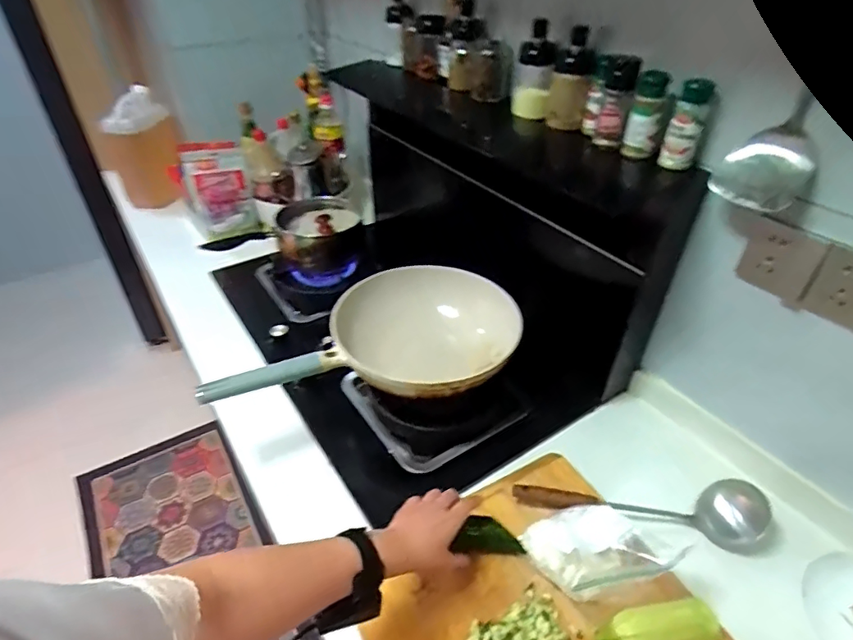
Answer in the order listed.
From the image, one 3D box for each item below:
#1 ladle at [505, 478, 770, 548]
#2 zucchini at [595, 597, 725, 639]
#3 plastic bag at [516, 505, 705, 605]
[{"bbox_3d":[0.284,0.260,0.678,0.324,0.072,0.085,-2,38,-3],"label":"ladle"},{"bbox_3d":[0.252,0.345,0.560,0.130,0.040,0.046,-7,39,-9],"label":"zucchini"},{"bbox_3d":[0.215,0.273,0.616,0.164,0.078,0.121,-15,41,-18],"label":"plastic bag"}]

